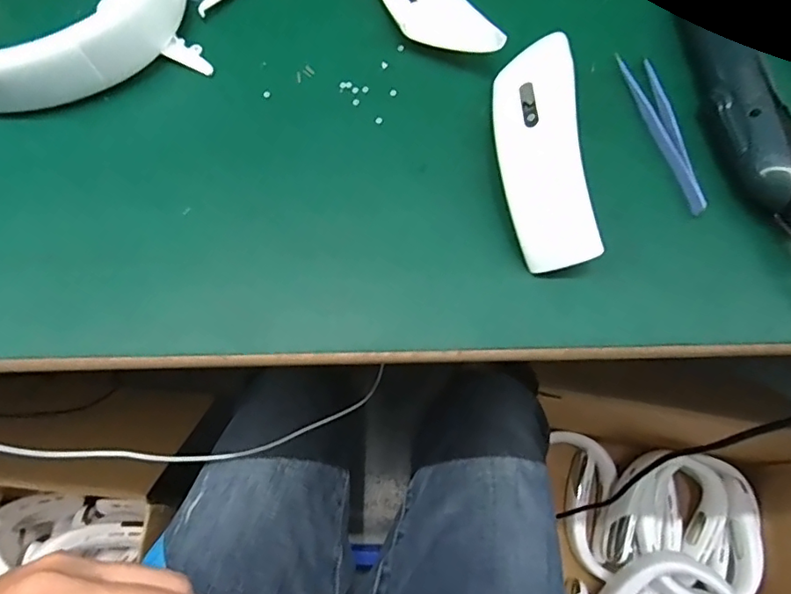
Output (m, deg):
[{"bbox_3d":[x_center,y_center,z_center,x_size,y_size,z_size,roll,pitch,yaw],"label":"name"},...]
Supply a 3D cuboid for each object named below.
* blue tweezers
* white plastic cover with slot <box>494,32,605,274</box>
[{"bbox_3d":[0.174,-0.108,0.340,0.023,0.004,0.120,-9,68,-5],"label":"blue tweezers"},{"bbox_3d":[0.088,-0.101,0.318,0.057,0.044,0.173,1,68,-1],"label":"white plastic cover with slot"}]

